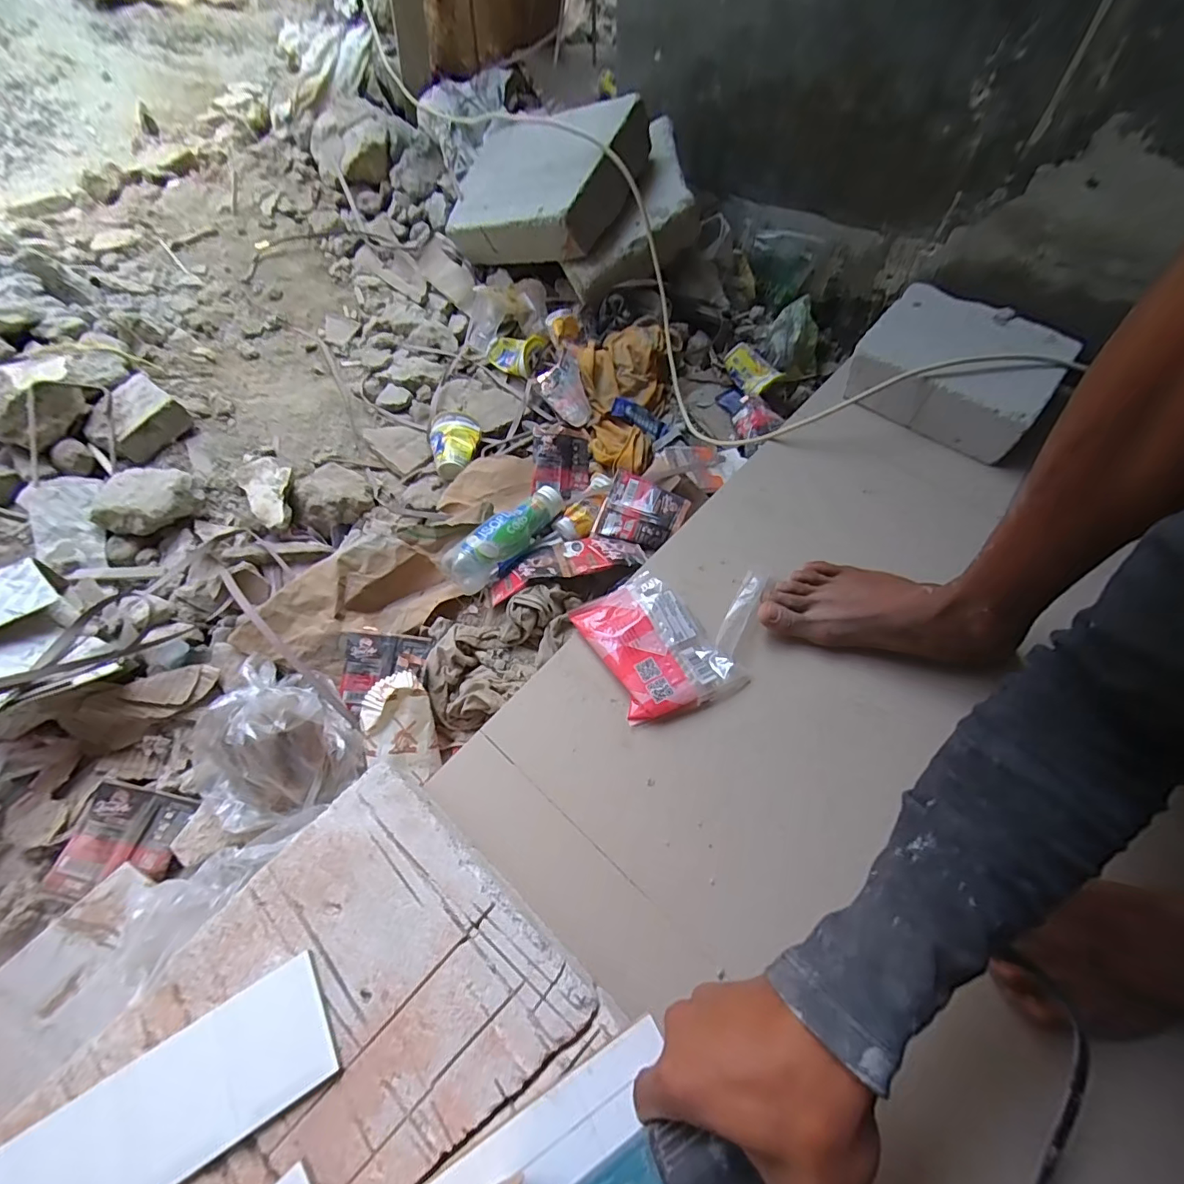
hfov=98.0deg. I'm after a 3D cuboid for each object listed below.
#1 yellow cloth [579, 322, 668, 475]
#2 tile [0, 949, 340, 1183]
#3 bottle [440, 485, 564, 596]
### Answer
[{"bbox_3d":[0.044,-0.297,0.798,0.133,0.074,0.280,9,72,4],"label":"yellow cloth"},{"bbox_3d":[-0.289,0.340,0.321,0.244,0.005,0.075,-27,63,-17],"label":"tile"},{"bbox_3d":[-0.107,-0.076,0.660,0.051,0.051,0.185,37,67,20],"label":"bottle"}]

